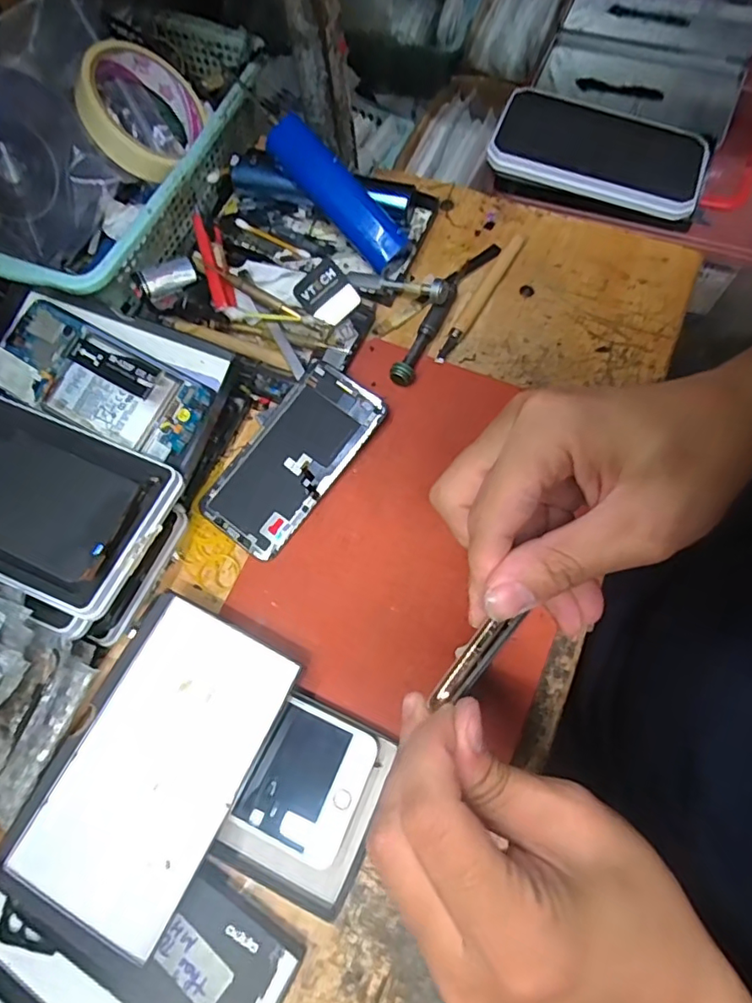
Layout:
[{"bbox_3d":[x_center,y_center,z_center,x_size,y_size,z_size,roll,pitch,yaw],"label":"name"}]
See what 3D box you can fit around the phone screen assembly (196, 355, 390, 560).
[{"bbox_3d":[-0.059,-0.031,0.402,0.066,0.004,0.141,36,83,10],"label":"phone screen assembly"}]

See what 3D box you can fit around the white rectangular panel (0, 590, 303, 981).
[{"bbox_3d":[-0.131,0.154,0.330,0.104,0.019,0.179,25,74,11],"label":"white rectangular panel"}]

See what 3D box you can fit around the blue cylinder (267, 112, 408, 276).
[{"bbox_3d":[-0.029,-0.234,0.430,0.129,0.025,0.031,46,76,-5],"label":"blue cylinder"}]

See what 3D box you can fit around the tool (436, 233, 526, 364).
[{"bbox_3d":[0.082,-0.160,0.442,0.012,0.017,0.128,30,75,13],"label":"tool"}]

